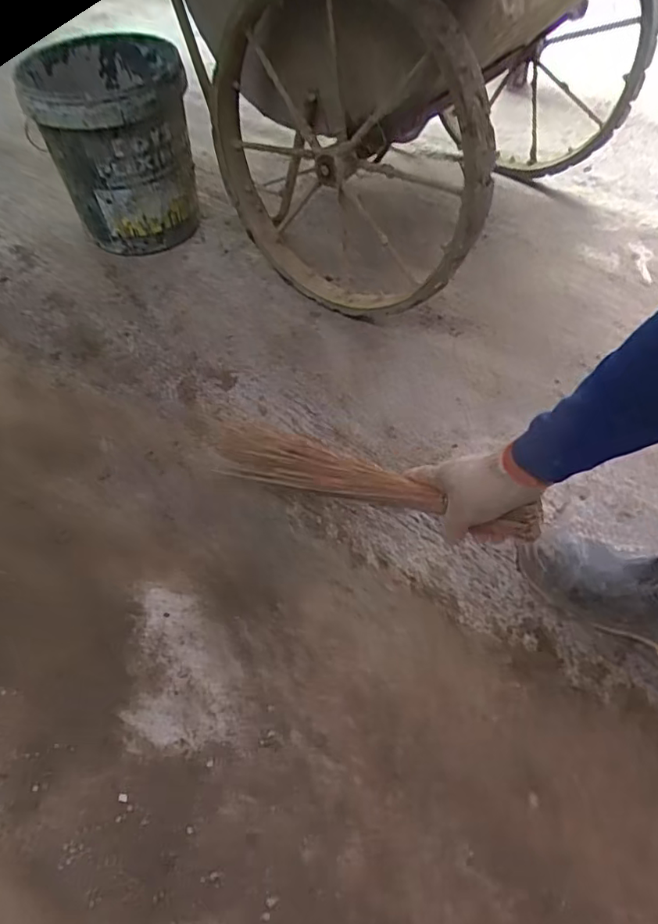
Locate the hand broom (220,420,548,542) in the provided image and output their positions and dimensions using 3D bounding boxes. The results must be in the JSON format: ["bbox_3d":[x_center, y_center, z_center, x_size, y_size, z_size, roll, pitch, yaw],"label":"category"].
[{"bbox_3d":[0.036,0.024,0.705,0.435,0.040,0.073,15,54,33],"label":"hand broom"}]

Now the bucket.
[{"bbox_3d":[-0.426,-0.635,1.179,0.268,0.331,0.300,-27,58,-17],"label":"bucket"}]

